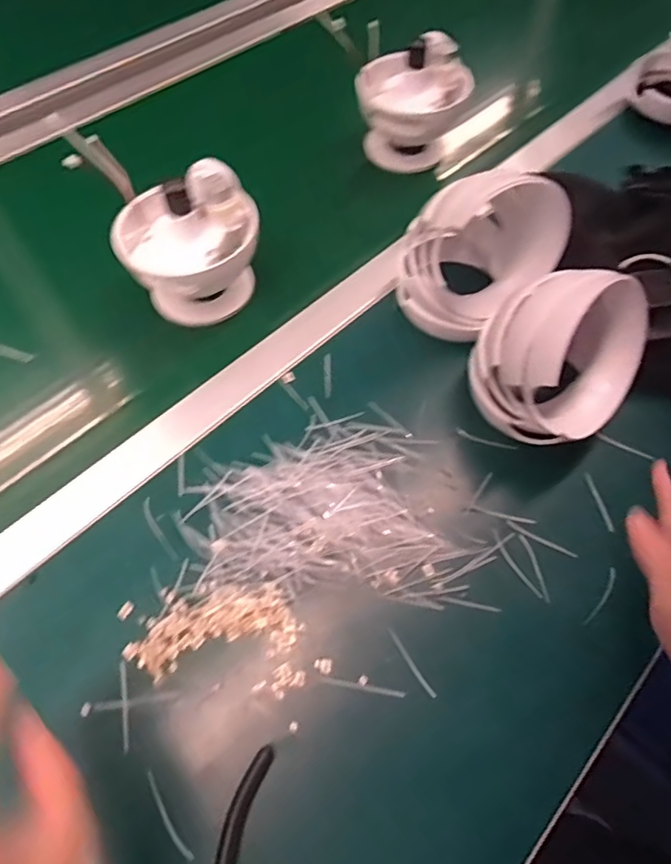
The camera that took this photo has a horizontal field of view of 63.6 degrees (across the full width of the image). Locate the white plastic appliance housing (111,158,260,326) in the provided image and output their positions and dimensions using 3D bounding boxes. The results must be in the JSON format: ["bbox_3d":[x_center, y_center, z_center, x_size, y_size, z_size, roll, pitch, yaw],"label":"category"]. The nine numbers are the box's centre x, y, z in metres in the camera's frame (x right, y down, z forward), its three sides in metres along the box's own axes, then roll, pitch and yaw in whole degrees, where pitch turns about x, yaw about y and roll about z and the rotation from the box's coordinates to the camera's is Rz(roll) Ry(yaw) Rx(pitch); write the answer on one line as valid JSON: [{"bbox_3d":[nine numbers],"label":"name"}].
[{"bbox_3d":[-0.126,-0.159,0.480,0.114,0.115,0.099,-16,61,-13],"label":"white plastic appliance housing"}]

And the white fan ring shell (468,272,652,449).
[{"bbox_3d":[0.164,-0.056,0.400,0.105,0.119,0.095,35,66,19],"label":"white fan ring shell"}]

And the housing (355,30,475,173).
[{"bbox_3d":[0.089,-0.335,0.590,0.092,0.117,0.109,-30,65,-20],"label":"housing"}]

